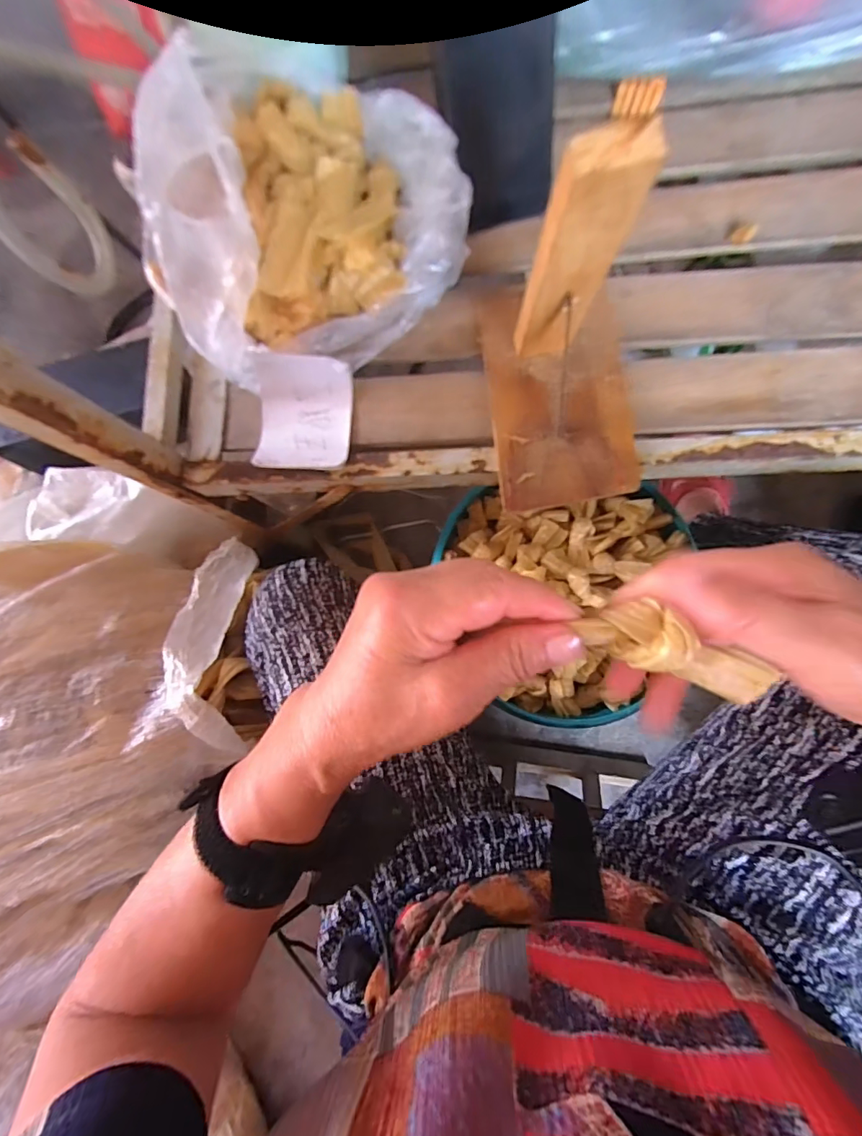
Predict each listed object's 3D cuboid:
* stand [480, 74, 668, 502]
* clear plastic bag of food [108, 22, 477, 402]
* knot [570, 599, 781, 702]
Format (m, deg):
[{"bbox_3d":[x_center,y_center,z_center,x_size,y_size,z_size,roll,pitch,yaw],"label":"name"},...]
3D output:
[{"bbox_3d":[0.090,-0.135,0.287,0.102,0.182,0.150,-6,82,6],"label":"stand"},{"bbox_3d":[-0.101,-0.296,0.372,0.243,0.102,0.264,-10,82,5],"label":"clear plastic bag of food"},{"bbox_3d":[0.100,0.032,0.191,0.077,0.017,0.024,21,85,4],"label":"knot"}]

